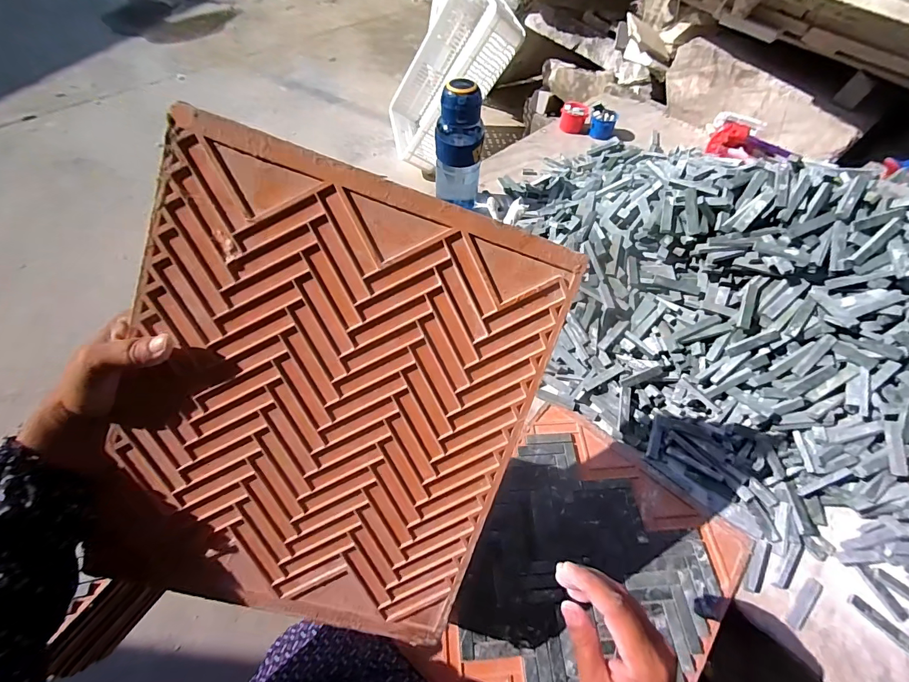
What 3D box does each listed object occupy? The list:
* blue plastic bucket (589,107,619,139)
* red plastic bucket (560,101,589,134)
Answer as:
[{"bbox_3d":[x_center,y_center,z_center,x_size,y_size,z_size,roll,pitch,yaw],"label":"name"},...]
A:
[{"bbox_3d":[0.372,-0.547,1.006,0.066,0.052,0.051,22,59,13],"label":"blue plastic bucket"},{"bbox_3d":[0.301,-0.564,1.011,0.067,0.048,0.060,12,58,7],"label":"red plastic bucket"}]

